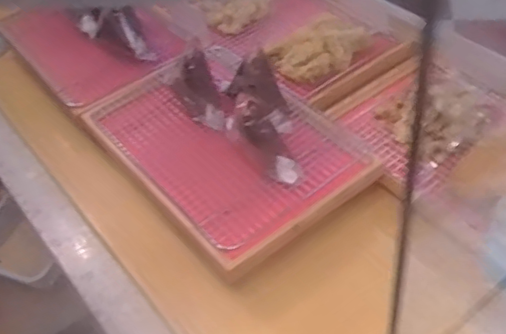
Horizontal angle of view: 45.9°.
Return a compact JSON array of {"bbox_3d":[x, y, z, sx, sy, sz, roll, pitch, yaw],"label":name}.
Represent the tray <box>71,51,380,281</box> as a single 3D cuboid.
[{"bbox_3d":[-0.039,-0.034,0.716,0.221,0.045,0.335,-37,53,-20],"label":"tray"}]

